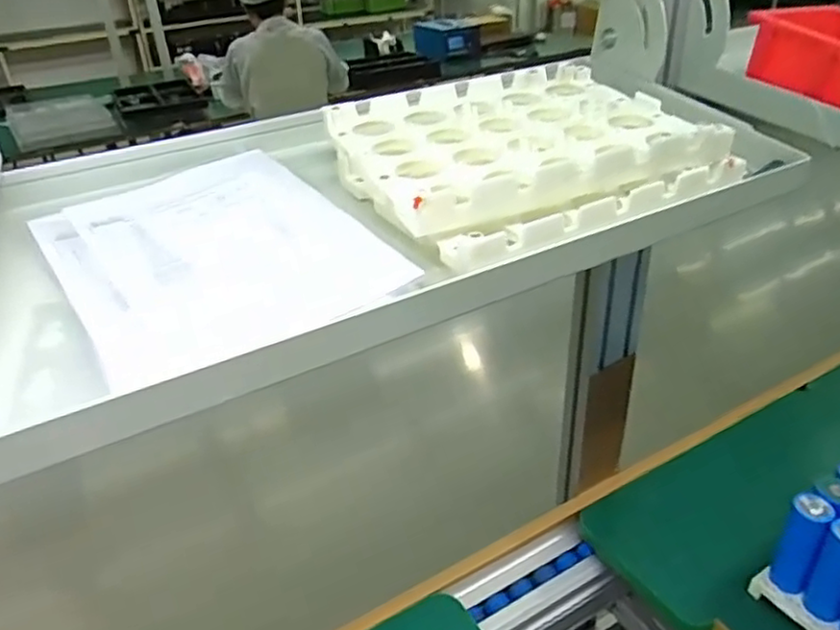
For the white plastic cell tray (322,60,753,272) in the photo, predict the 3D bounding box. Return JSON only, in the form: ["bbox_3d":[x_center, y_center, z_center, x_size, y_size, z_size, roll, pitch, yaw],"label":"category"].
[{"bbox_3d":[0.071,-0.122,0.493,0.252,0.049,0.205,-20,36,-25],"label":"white plastic cell tray"}]

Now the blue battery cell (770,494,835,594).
[{"bbox_3d":[0.438,0.267,0.782,0.038,0.127,0.045,18,38,30],"label":"blue battery cell"}]

